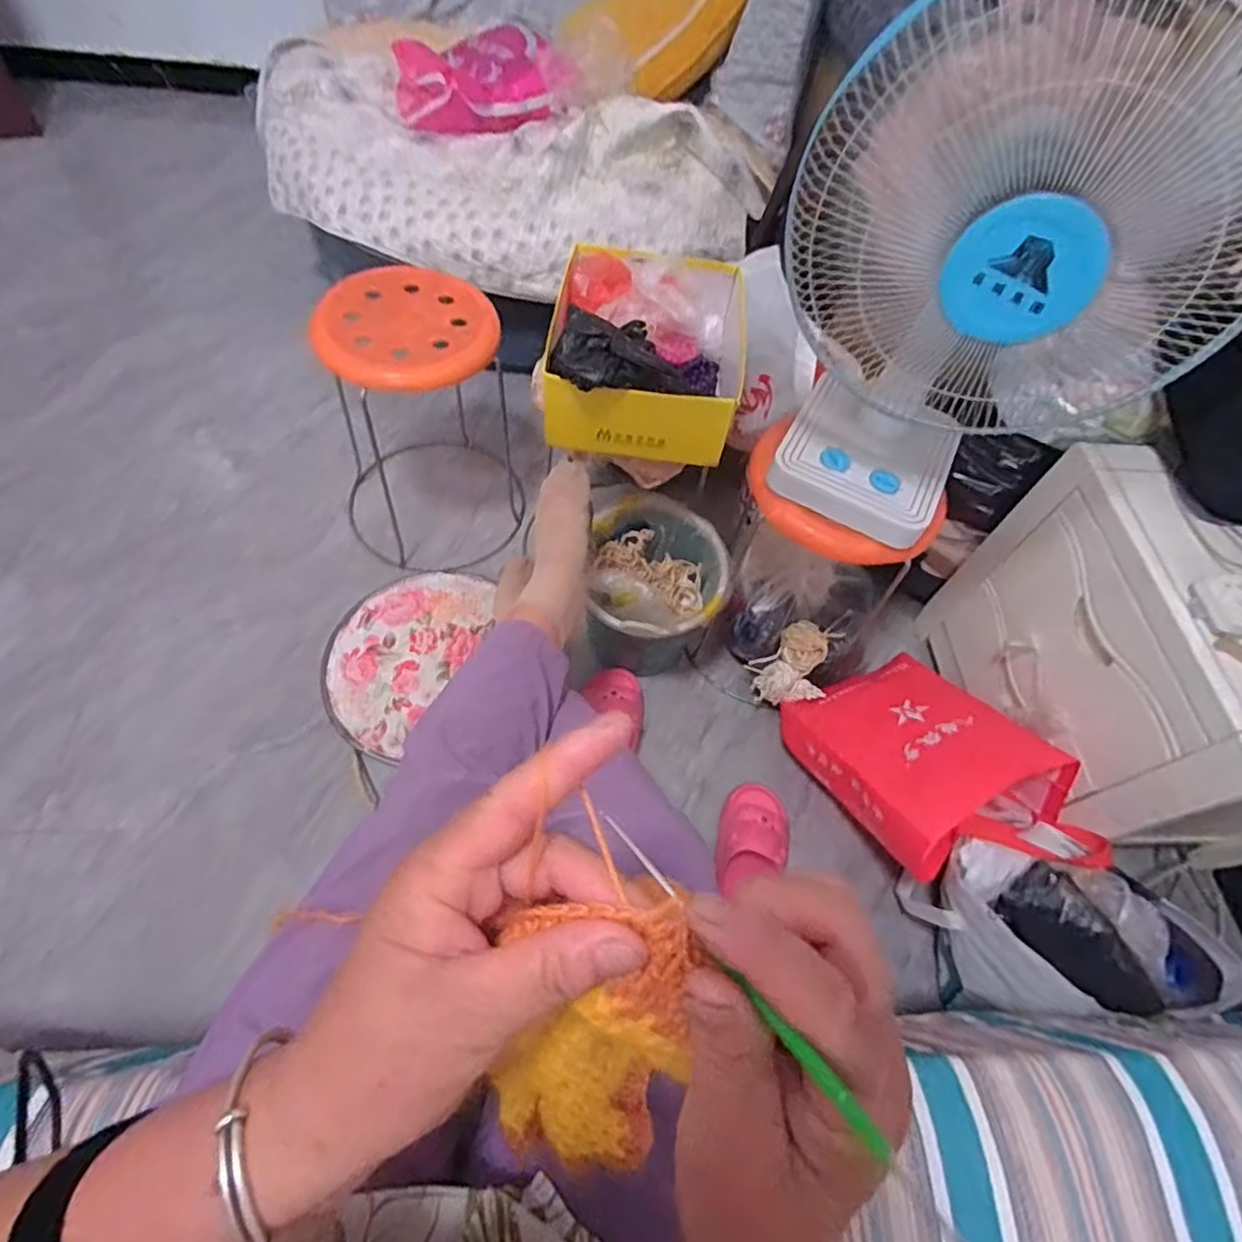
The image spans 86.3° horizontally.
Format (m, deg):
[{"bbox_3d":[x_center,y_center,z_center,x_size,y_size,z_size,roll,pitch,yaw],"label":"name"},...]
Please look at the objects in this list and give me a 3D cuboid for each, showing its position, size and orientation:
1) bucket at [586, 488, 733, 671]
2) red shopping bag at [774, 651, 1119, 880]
[{"bbox_3d":[0.051,-0.040,1.076,0.203,0.249,0.223,3,59,-5],"label":"bucket"},{"bbox_3d":[0.442,0.205,0.963,0.270,0.119,0.422,-26,33,-13],"label":"red shopping bag"}]

